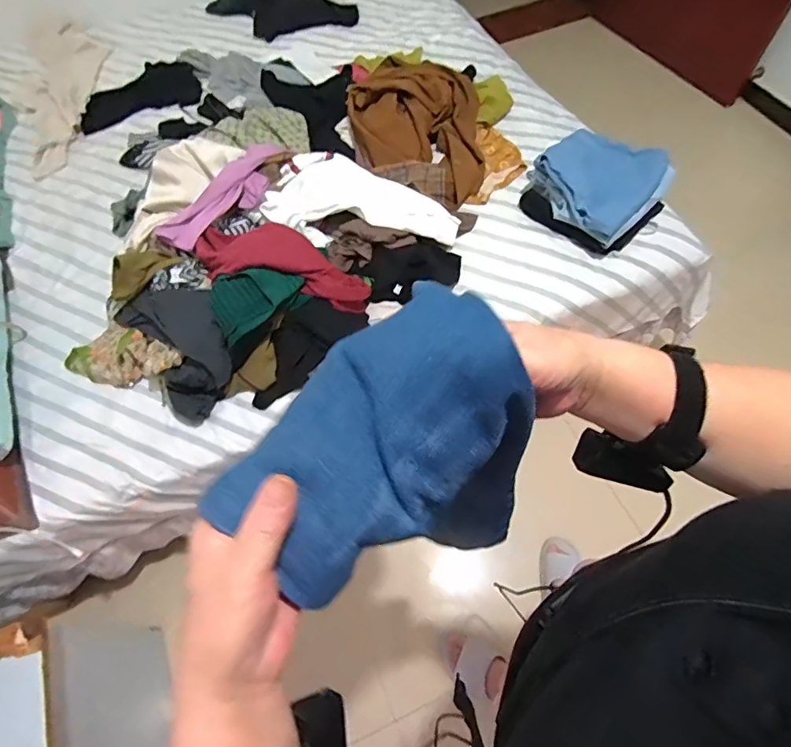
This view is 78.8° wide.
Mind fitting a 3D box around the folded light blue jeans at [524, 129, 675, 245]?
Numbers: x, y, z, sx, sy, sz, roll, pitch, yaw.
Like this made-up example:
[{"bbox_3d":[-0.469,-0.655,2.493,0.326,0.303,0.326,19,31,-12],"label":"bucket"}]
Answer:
[{"bbox_3d":[0.486,-0.471,1.141,0.260,0.082,0.281,38,70,20],"label":"folded light blue jeans"}]

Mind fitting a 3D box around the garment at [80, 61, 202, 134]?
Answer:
[{"bbox_3d":[-0.805,-0.886,1.523,0.359,0.037,0.247,-20,63,-8],"label":"garment"}]

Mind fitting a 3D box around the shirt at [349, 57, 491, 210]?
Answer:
[{"bbox_3d":[0.050,-0.656,1.274,0.354,0.161,0.450,-2,62,2],"label":"shirt"}]

